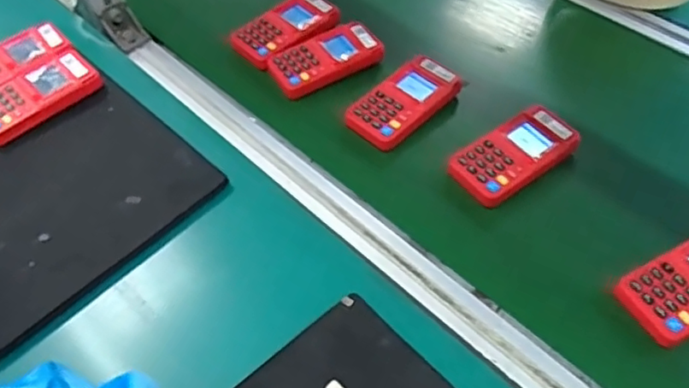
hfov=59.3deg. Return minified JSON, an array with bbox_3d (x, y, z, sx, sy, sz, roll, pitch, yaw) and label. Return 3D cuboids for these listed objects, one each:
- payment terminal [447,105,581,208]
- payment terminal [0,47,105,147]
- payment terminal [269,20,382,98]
[{"bbox_3d":[0.165,-0.039,0.578,0.124,0.021,0.064,-31,58,-20],"label":"payment terminal"},{"bbox_3d":[-0.316,-0.101,0.620,0.123,0.025,0.066,-37,60,-23],"label":"payment terminal"},{"bbox_3d":[-0.023,-0.152,0.672,0.124,0.028,0.055,-26,56,-17],"label":"payment terminal"}]

